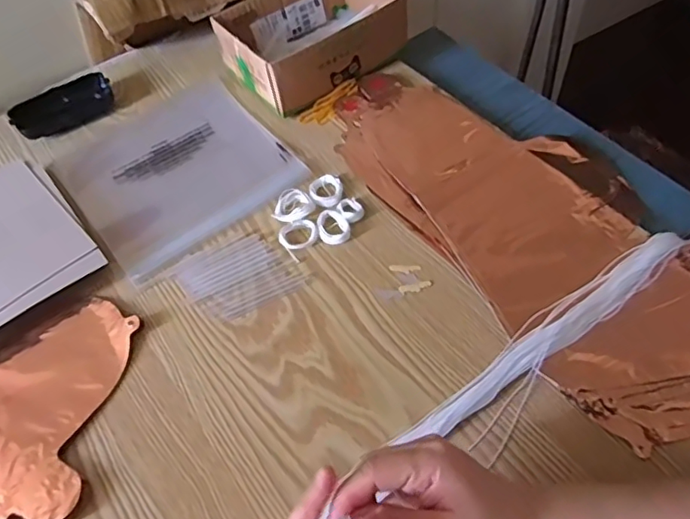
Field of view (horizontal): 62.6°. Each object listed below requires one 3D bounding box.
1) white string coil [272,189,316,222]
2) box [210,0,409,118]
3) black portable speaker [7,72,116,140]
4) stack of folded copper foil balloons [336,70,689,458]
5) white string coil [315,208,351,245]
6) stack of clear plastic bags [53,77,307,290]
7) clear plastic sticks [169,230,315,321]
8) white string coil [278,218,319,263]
[{"bbox_3d":[-0.049,-0.051,0.536,0.037,0.008,0.034,-2,54,3],"label":"white string coil"},{"bbox_3d":[-0.038,-0.250,0.642,0.183,0.069,0.137,-33,58,-18],"label":"box"},{"bbox_3d":[-0.314,-0.170,0.638,0.108,0.025,0.048,-34,59,-18],"label":"black portable speaker"},{"bbox_3d":[0.175,-0.043,0.513,0.198,0.018,0.458,-29,57,-16],"label":"stack of folded copper foil balloons"},{"bbox_3d":[-0.011,-0.030,0.519,0.027,0.010,0.033,-32,58,-18],"label":"white string coil"},{"bbox_3d":[-0.176,-0.096,0.590,0.202,0.008,0.208,-35,59,-19],"label":"stack of clear plastic bags"},{"bbox_3d":[-0.093,0.013,0.504,0.098,0.004,0.077,-26,56,-14],"label":"clear plastic sticks"},{"bbox_3d":[-0.041,-0.021,0.518,0.034,0.010,0.036,-2,54,3],"label":"white string coil"}]

